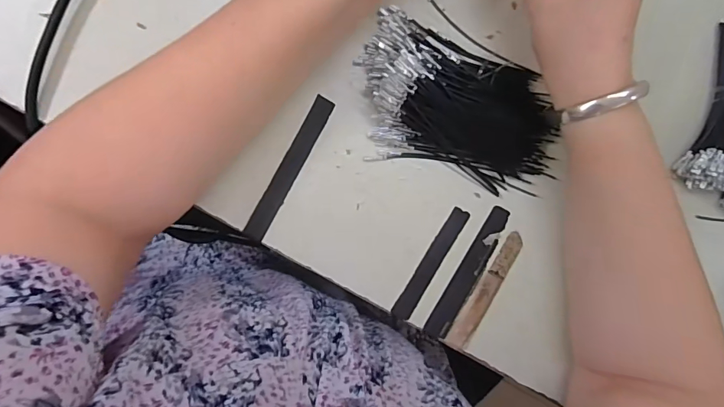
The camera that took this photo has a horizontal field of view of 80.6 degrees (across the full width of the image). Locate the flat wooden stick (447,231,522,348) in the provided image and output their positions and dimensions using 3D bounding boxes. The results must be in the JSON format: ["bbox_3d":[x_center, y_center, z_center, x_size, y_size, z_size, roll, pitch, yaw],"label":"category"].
[{"bbox_3d":[0.100,0.070,0.341,0.018,0.004,0.101,29,92,-9],"label":"flat wooden stick"}]

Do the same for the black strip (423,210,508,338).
[{"bbox_3d":[0.085,0.055,0.339,0.018,0.004,0.113,29,92,-9],"label":"black strip"}]

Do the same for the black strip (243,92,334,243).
[{"bbox_3d":[-0.054,-0.026,0.317,0.015,0.004,0.114,28,93,-9],"label":"black strip"}]

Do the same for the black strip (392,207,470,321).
[{"bbox_3d":[0.055,0.048,0.335,0.015,0.004,0.096,30,92,-9],"label":"black strip"}]

